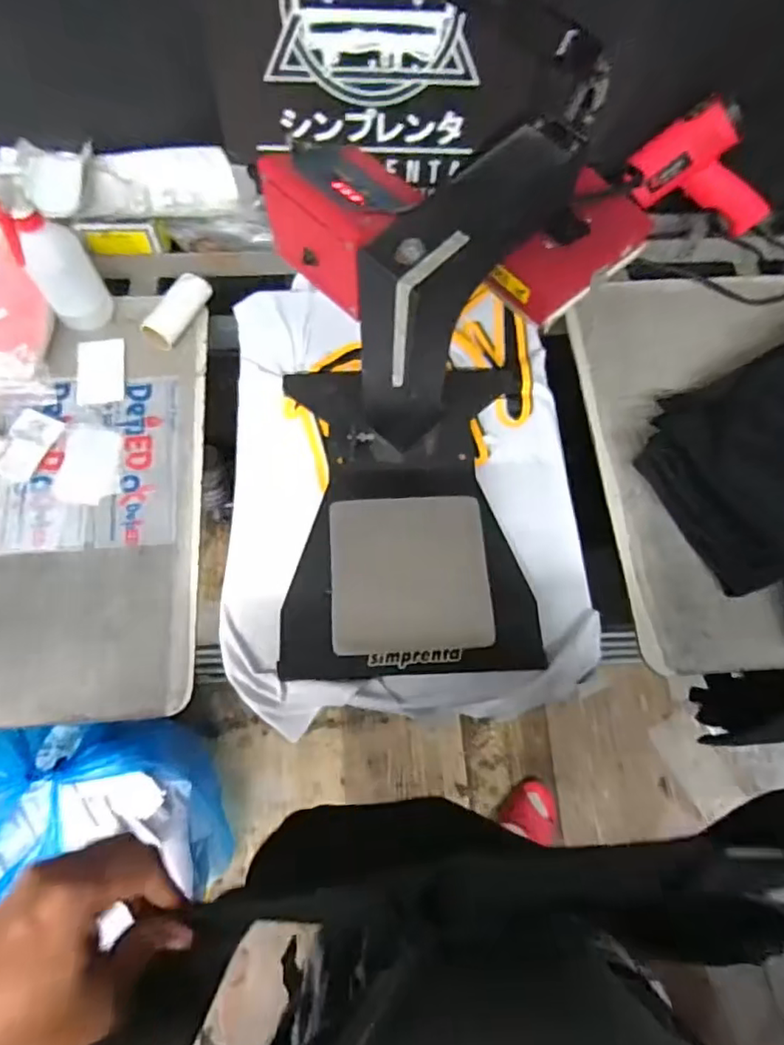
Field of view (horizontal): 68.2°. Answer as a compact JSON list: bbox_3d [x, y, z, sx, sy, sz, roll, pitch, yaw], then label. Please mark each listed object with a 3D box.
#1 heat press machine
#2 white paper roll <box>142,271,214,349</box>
[{"bbox_3d":[0.021,-0.079,0.570,0.275,0.294,0.420,-1,71,-2],"label":"heat press machine"},{"bbox_3d":[-0.282,-0.281,0.768,0.040,0.035,0.107,26,73,7],"label":"white paper roll"}]

